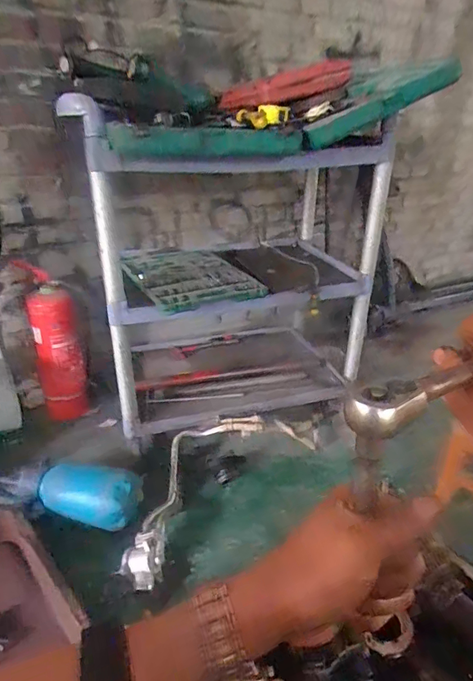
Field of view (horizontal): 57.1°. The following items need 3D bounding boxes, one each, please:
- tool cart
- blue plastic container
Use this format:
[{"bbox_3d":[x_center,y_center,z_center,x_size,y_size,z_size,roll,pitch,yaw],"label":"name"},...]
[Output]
[{"bbox_3d":[-0.013,-0.219,1.190,0.761,0.819,0.574,-12,29,-24],"label":"tool cart"},{"bbox_3d":[-0.338,0.355,0.996,0.208,0.098,0.110,7,27,13],"label":"blue plastic container"}]

